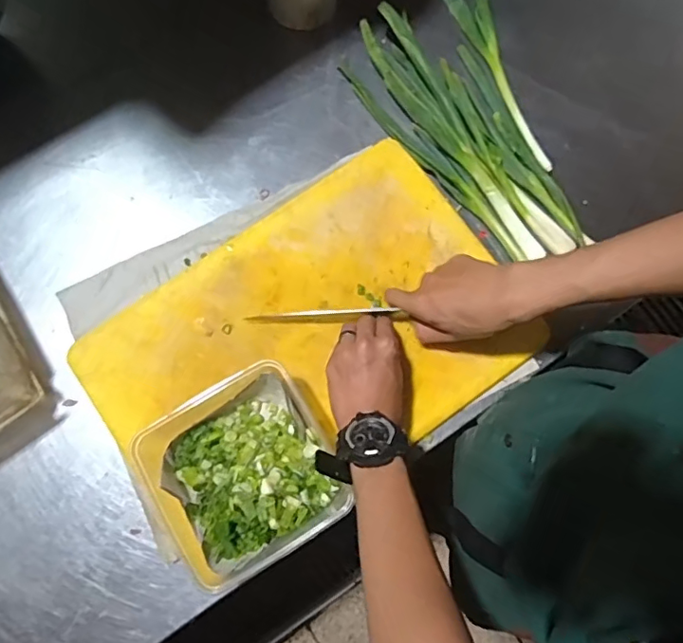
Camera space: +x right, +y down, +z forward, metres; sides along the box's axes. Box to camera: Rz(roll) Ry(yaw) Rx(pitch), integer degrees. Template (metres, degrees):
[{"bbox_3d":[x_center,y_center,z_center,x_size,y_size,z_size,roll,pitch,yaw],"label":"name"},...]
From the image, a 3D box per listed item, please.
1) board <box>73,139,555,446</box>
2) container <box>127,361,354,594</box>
[{"bbox_3d":[-0.028,0.019,0.585,0.437,0.018,0.293,-35,82,-6],"label":"board"},{"bbox_3d":[-0.097,0.147,0.525,0.170,0.068,0.164,-29,80,-6],"label":"container"}]

